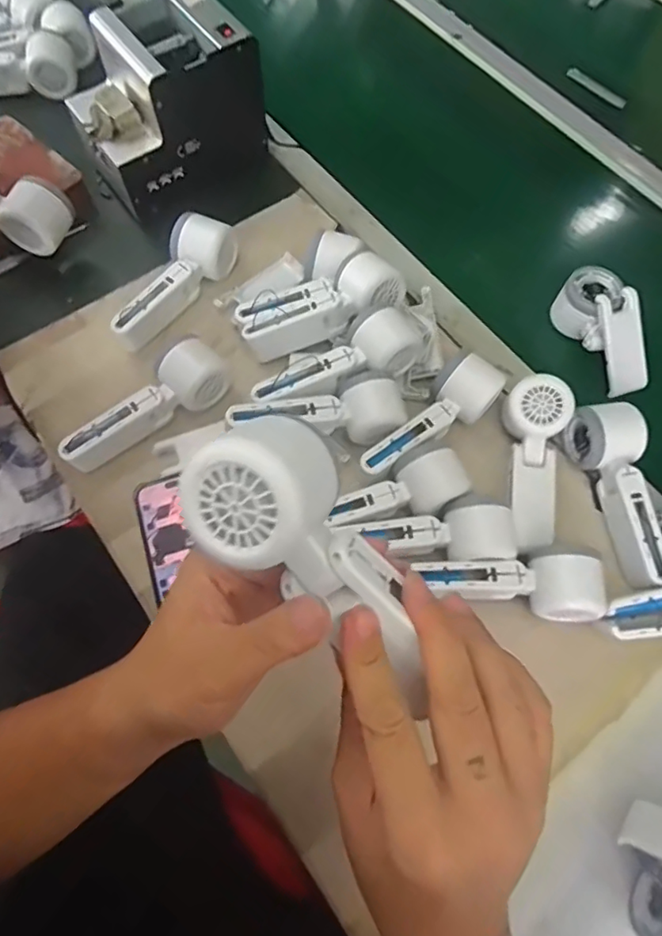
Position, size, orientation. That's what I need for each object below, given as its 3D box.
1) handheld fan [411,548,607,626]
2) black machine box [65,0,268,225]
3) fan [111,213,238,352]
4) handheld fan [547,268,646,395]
[{"bbox_3d":[0.146,0.093,0.461,0.160,0.046,0.058,7,68,1],"label":"handheld fan"},{"bbox_3d":[-0.182,-0.400,0.596,0.178,0.149,0.126,-31,72,-14],"label":"black machine box"},{"bbox_3d":[-0.166,-0.196,0.570,0.053,0.050,0.163,35,71,11],"label":"fan"},{"bbox_3d":[0.282,-0.143,0.557,0.052,0.055,0.128,-17,70,-9],"label":"handheld fan"}]

